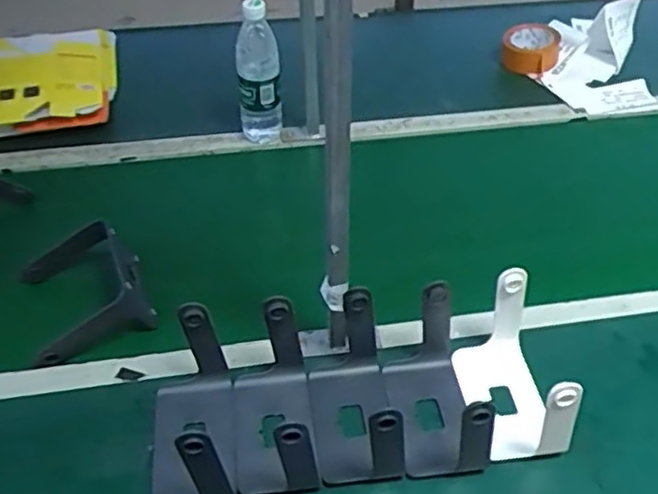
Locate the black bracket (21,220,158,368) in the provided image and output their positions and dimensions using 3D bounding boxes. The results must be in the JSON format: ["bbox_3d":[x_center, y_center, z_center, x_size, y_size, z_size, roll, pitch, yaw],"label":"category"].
[{"bbox_3d":[-0.305,0.050,0.848,0.138,0.066,0.154,-17,44,-18],"label":"black bracket"}]

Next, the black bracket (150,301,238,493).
[{"bbox_3d":[-0.145,0.158,0.689,0.086,0.119,0.155,-6,42,-6],"label":"black bracket"}]

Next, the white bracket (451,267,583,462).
[{"bbox_3d":[0.192,0.123,0.722,0.088,0.124,0.169,-2,42,-1],"label":"white bracket"}]

